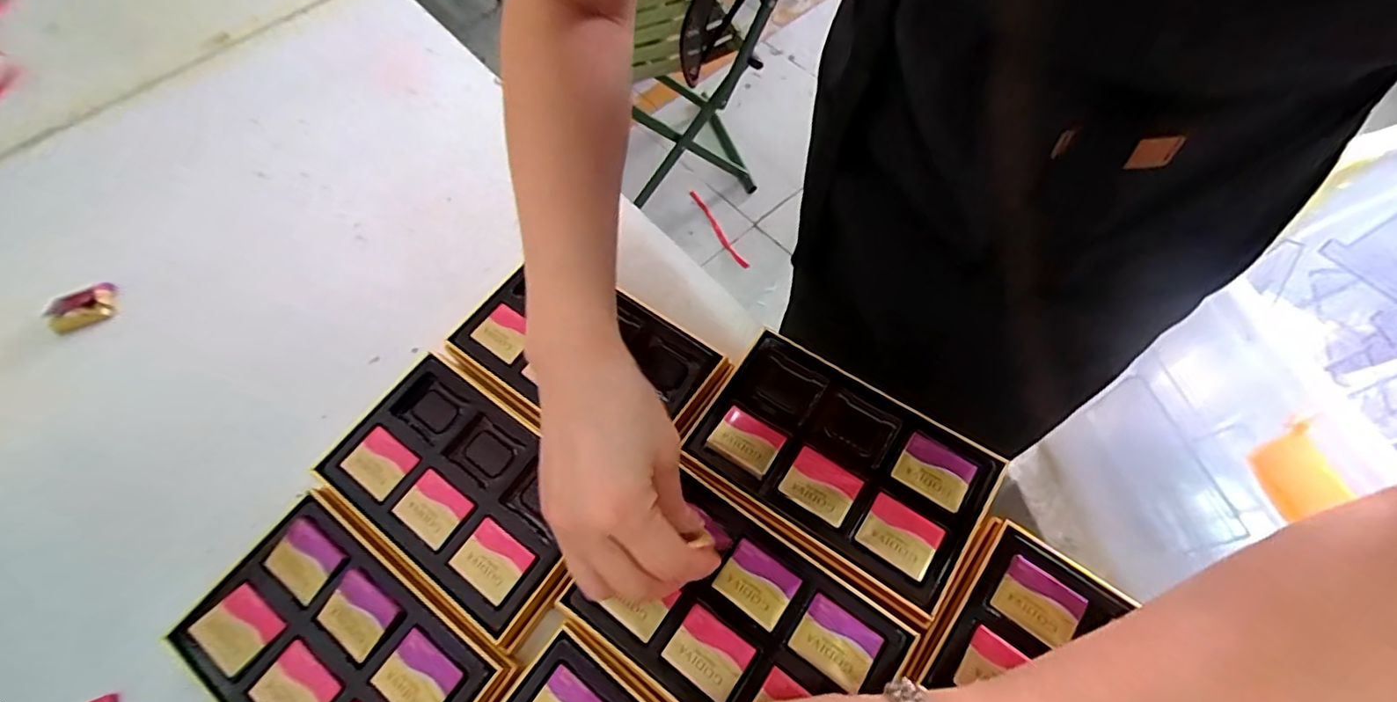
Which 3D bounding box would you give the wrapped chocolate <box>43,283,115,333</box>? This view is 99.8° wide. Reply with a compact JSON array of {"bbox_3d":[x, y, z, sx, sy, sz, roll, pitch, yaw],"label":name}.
[{"bbox_3d":[-0.472,-0.034,0.450,0.046,0.011,0.031,-21,64,-6],"label":"wrapped chocolate"}]

